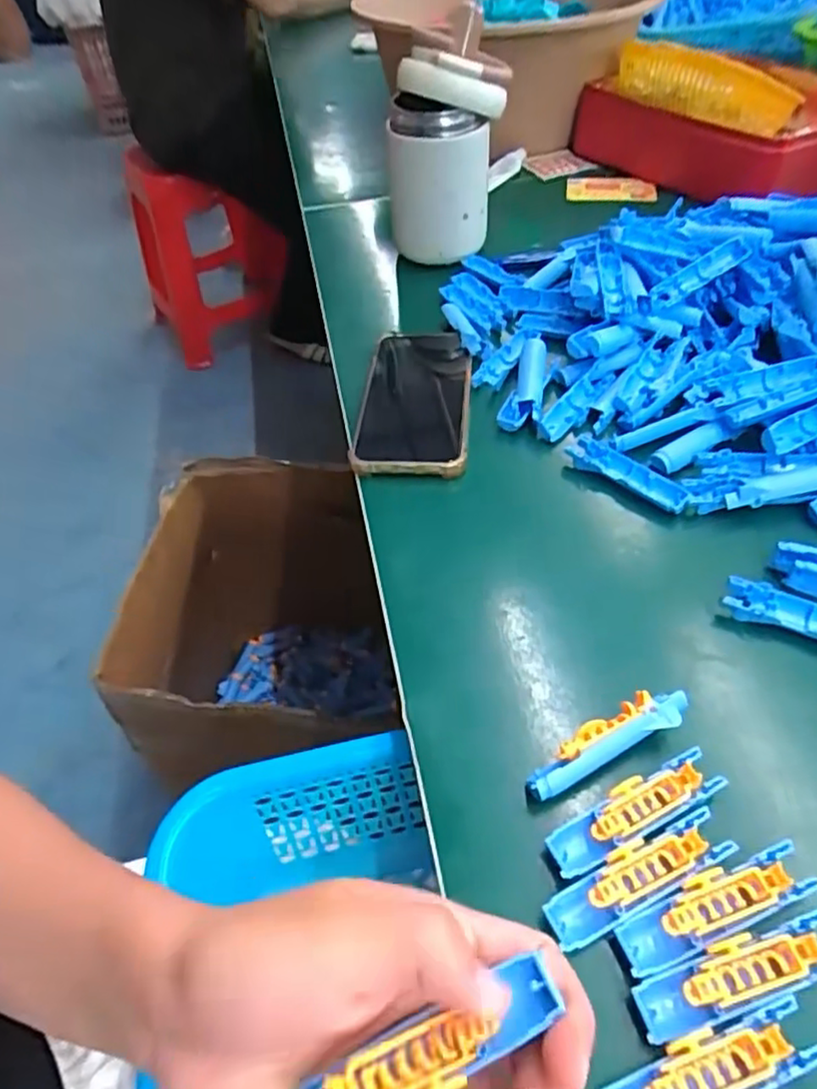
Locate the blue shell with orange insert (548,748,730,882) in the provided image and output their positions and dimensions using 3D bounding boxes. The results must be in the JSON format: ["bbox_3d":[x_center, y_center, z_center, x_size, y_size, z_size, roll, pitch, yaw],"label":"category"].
[{"bbox_3d":[0.090,0.107,0.268,0.074,0.011,0.019,-22,50,-15],"label":"blue shell with orange insert"}]

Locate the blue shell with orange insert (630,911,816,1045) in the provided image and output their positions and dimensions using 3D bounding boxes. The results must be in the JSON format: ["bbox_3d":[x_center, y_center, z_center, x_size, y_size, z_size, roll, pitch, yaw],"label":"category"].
[{"bbox_3d":[0.115,0.148,0.230,0.075,0.010,0.019,-15,48,-9],"label":"blue shell with orange insert"}]

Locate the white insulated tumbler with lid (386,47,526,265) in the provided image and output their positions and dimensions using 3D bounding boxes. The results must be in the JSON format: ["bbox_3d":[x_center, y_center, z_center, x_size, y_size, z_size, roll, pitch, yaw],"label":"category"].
[{"bbox_3d":[0.035,-0.313,0.554,0.103,0.142,0.081,-5,48,0],"label":"white insulated tumbler with lid"}]

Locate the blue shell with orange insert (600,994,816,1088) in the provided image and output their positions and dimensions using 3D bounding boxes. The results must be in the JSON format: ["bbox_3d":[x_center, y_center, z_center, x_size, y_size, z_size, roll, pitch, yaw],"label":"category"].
[{"bbox_3d":[0.094,0.169,0.213,0.075,0.011,0.020,-16,49,-10],"label":"blue shell with orange insert"}]

